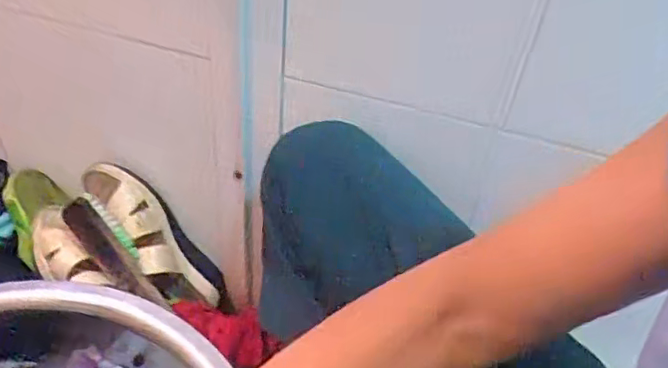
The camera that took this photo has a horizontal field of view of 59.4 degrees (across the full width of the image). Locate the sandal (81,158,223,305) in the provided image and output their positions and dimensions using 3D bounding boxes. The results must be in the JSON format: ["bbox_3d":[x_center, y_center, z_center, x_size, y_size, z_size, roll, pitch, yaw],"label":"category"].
[{"bbox_3d":[-0.220,0.079,0.720,0.066,0.231,0.086,-12,34,33],"label":"sandal"}]

